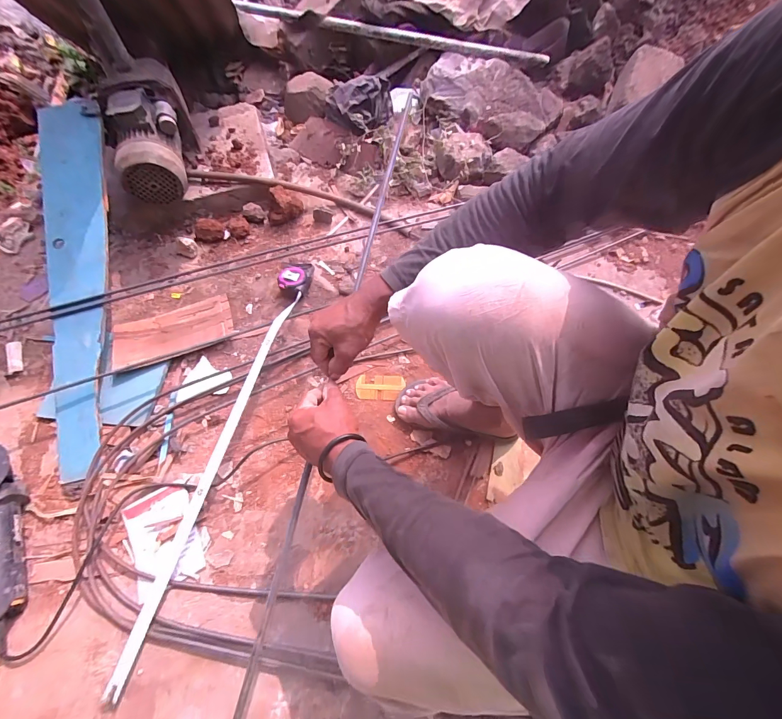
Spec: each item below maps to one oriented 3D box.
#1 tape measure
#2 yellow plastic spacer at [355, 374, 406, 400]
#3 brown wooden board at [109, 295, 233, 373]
[{"bbox_3d":[-0.320,0.121,0.706,0.083,0.056,0.855,13,66,6],"label":"tape measure"},{"bbox_3d":[-0.022,0.059,0.772,0.103,0.009,0.054,1,65,0],"label":"yellow plastic spacer"},{"bbox_3d":[-0.498,-0.071,0.822,0.253,0.016,0.134,-21,65,-13],"label":"brown wooden board"}]

